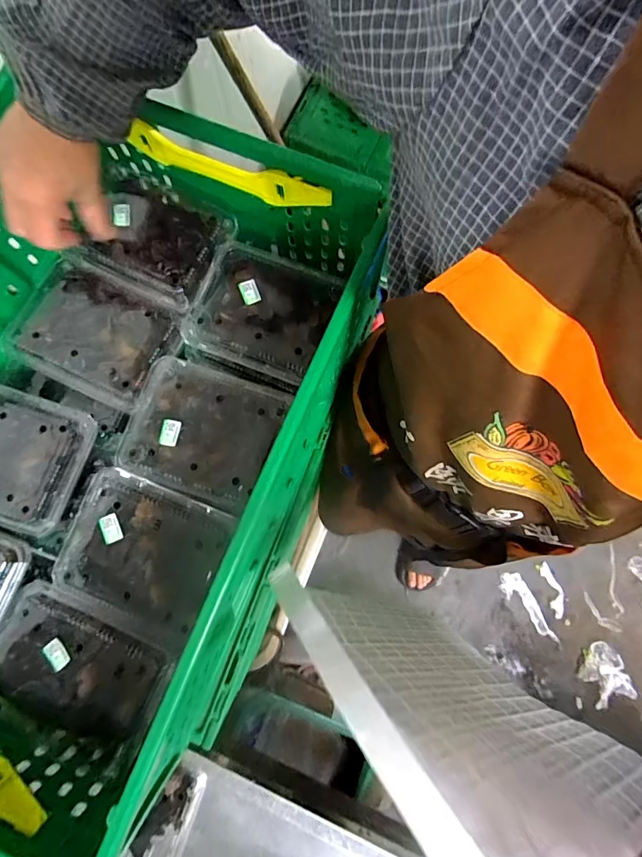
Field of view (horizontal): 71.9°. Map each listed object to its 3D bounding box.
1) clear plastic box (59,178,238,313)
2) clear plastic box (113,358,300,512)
[{"bbox_3d":[-0.195,-0.222,0.514,0.160,0.042,0.135,27,80,7],"label":"clear plastic box"},{"bbox_3d":[-0.128,0.002,0.470,0.155,0.043,0.138,20,79,5],"label":"clear plastic box"}]

